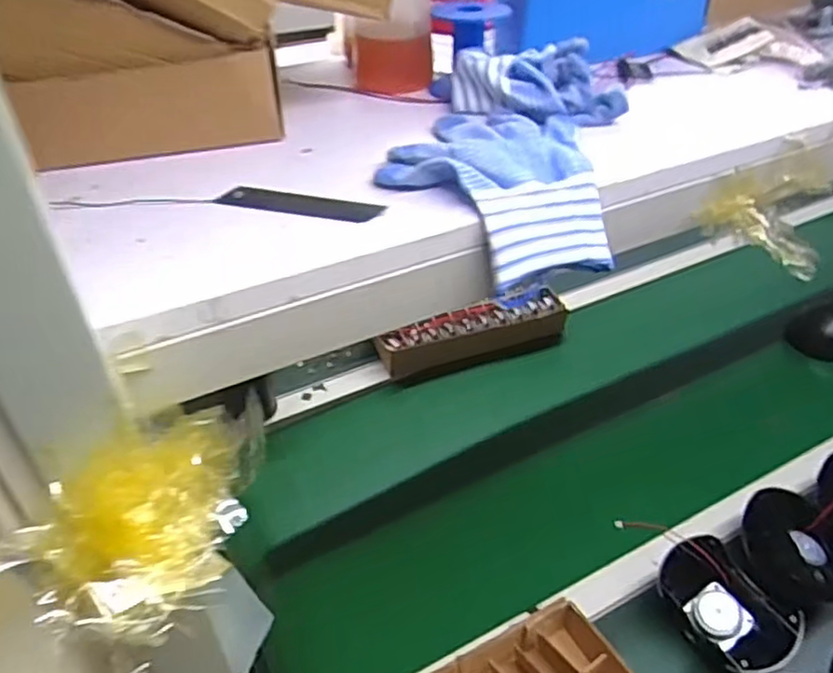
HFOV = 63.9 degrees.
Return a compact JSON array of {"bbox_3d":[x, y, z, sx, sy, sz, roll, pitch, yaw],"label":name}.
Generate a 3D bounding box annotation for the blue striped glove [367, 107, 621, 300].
[{"bbox_3d":[0.046,-0.094,0.428,0.135,0.053,0.163,-2,40,-2],"label":"blue striped glove"}]

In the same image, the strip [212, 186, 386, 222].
[{"bbox_3d":[-0.068,-0.079,0.393,0.098,0.004,0.024,10,41,12],"label":"strip"}]

